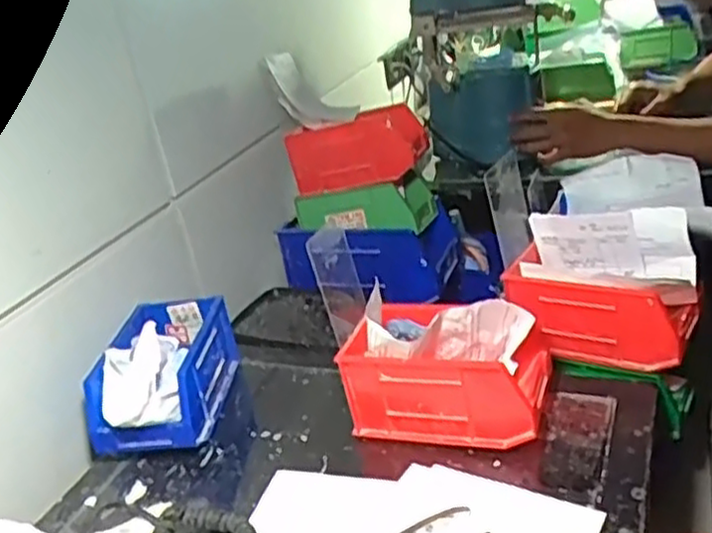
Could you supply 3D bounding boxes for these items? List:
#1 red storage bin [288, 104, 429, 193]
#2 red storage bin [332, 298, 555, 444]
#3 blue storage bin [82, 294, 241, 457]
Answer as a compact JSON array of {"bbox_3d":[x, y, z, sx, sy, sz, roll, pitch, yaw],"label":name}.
[{"bbox_3d":[0.002,-0.157,0.977,0.176,0.082,0.088,-3,26,13],"label":"red storage bin"},{"bbox_3d":[0.083,0.099,0.667,0.174,0.095,0.091,0,27,21],"label":"red storage bin"},{"bbox_3d":[-0.194,0.115,0.742,0.101,0.093,0.182,-5,26,11],"label":"blue storage bin"}]

